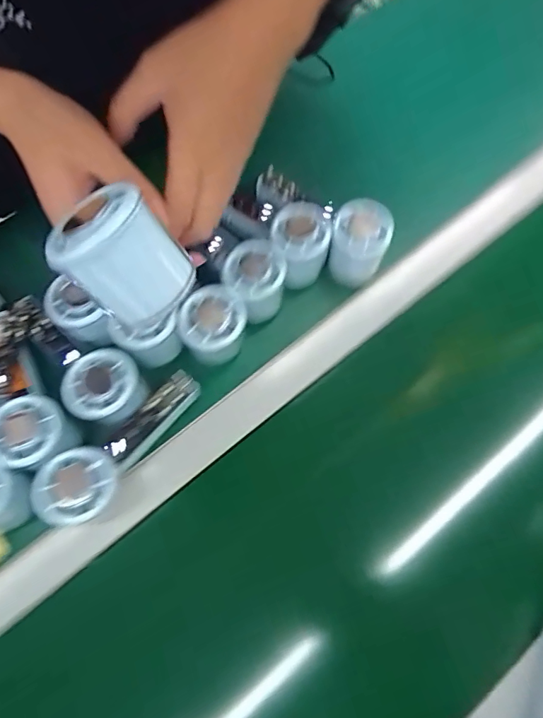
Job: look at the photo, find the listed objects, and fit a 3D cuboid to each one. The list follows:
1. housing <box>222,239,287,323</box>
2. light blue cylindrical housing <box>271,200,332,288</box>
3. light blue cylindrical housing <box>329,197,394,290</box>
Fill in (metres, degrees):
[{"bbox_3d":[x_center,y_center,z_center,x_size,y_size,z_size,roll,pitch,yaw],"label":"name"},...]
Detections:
[{"bbox_3d":[-0.017,-0.074,0.442,0.058,0.057,0.056,1,74,-2],"label":"housing"},{"bbox_3d":[0.028,-0.114,0.459,0.056,0.061,0.066,-16,75,-7],"label":"light blue cylindrical housing"},{"bbox_3d":[0.087,-0.117,0.458,0.055,0.056,0.064,17,74,3],"label":"light blue cylindrical housing"}]

